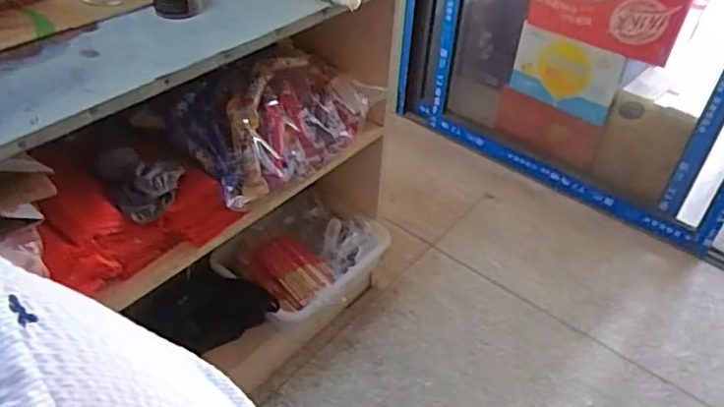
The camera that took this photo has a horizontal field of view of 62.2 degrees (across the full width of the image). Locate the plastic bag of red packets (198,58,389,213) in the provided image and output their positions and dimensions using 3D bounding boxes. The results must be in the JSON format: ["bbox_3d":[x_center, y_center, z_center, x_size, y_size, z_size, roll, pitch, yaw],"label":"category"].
[{"bbox_3d":[-0.125,-0.141,1.029,0.356,0.124,0.179,-30,50,-32],"label":"plastic bag of red packets"}]

